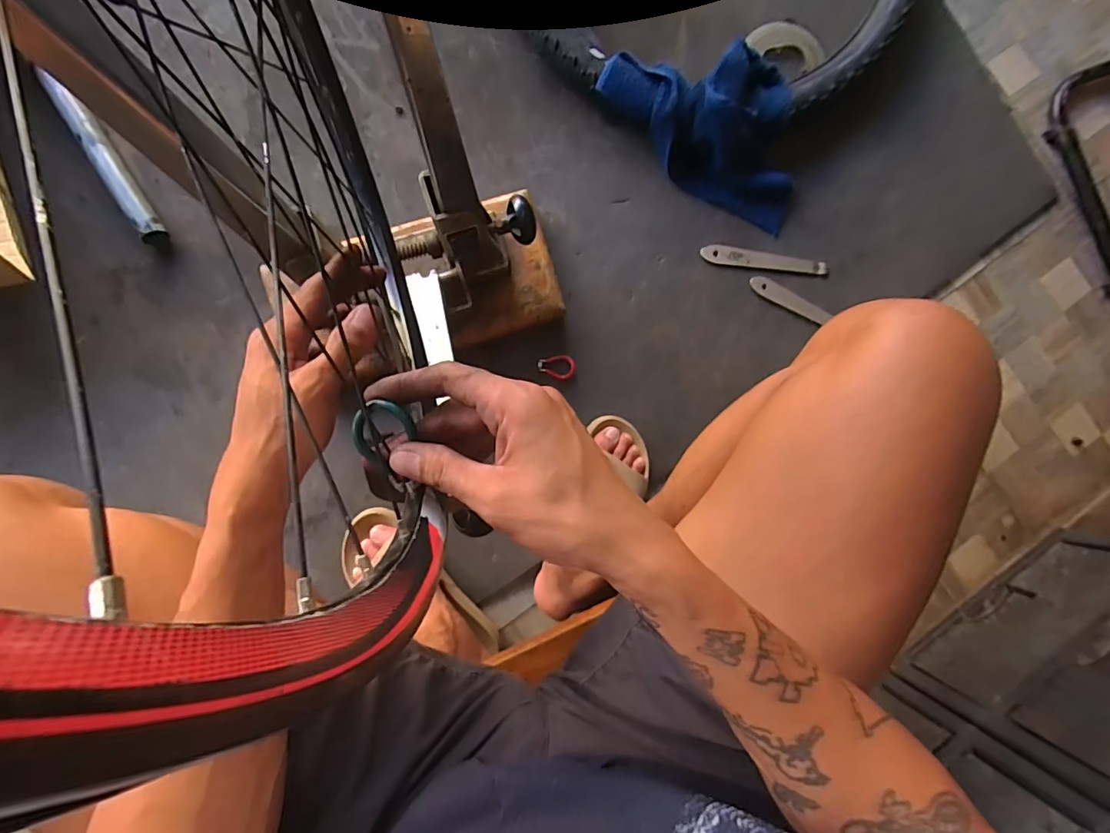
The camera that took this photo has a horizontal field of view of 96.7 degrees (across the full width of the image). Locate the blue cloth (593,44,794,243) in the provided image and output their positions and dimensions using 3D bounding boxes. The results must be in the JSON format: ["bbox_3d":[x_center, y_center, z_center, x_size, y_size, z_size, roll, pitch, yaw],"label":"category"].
[{"bbox_3d":[0.227,-0.431,0.711,0.331,0.091,0.184,25,87,-3],"label":"blue cloth"}]

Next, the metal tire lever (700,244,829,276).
[{"bbox_3d":[0.321,-0.239,0.753,0.194,0.004,0.025,7,100,-2],"label":"metal tire lever"}]

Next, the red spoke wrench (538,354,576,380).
[{"bbox_3d":[0.003,-0.072,0.724,0.057,0.006,0.035,-5,88,-4],"label":"red spoke wrench"}]

